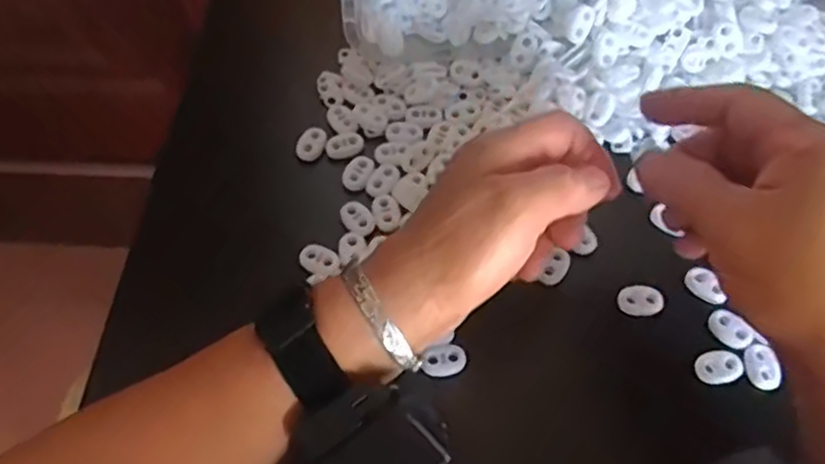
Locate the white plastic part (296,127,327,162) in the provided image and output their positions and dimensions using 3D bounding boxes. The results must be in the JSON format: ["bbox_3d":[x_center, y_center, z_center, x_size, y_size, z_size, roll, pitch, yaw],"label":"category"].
[{"bbox_3d":[-0.059,-0.052,0.414,0.013,0.009,0.021,29,65,15],"label":"white plastic part"}]

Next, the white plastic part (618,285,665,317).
[{"bbox_3d":[0.119,0.036,0.364,0.023,0.005,0.016,16,62,9],"label":"white plastic part"}]

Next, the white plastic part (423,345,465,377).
[{"bbox_3d":[0.016,0.064,0.348,0.021,0.006,0.014,-5,61,-3],"label":"white plastic part"}]

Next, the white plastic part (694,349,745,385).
[{"bbox_3d":[0.152,0.067,0.347,0.022,0.006,0.017,-20,63,-11],"label":"white plastic part"}]

